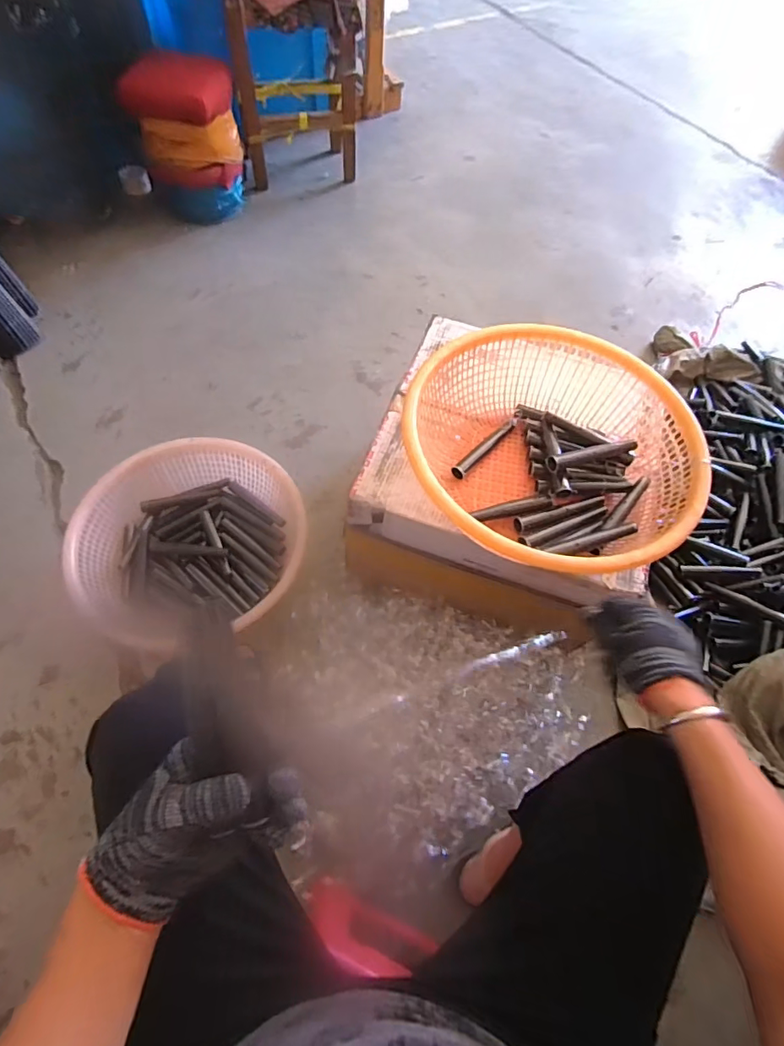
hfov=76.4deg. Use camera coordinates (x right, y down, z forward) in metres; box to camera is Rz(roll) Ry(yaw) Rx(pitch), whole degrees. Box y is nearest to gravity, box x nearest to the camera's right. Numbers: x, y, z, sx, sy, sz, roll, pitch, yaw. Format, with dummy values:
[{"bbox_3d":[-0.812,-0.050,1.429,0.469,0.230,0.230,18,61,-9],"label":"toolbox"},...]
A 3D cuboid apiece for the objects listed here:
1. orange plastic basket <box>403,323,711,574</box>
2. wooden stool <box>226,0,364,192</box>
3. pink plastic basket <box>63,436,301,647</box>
[{"bbox_3d":[0.221,-0.104,0.730,0.398,0.129,0.384,20,62,6],"label":"orange plastic basket"},{"bbox_3d":[-0.278,-1.266,1.460,0.338,0.455,0.232,-7,63,-9],"label":"wooden stool"},{"bbox_3d":[-0.363,0.036,0.939,0.398,0.118,0.382,-6,63,-7],"label":"pink plastic basket"}]

